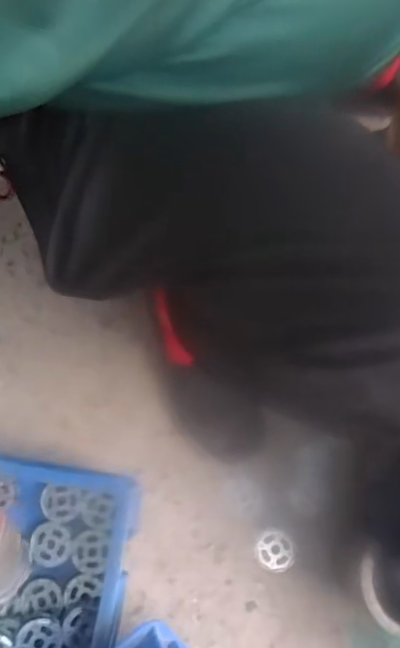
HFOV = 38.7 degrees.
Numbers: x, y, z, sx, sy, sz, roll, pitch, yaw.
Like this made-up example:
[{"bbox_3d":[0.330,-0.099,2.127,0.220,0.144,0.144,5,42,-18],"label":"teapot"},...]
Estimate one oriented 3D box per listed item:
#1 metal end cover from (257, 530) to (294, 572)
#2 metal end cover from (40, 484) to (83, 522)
[{"bbox_3d":[0.094,0.284,0.713,0.045,0.009,0.048,3,77,1],"label":"metal end cover"},{"bbox_3d":[-0.171,0.222,0.706,0.051,0.012,0.043,6,77,1],"label":"metal end cover"}]

